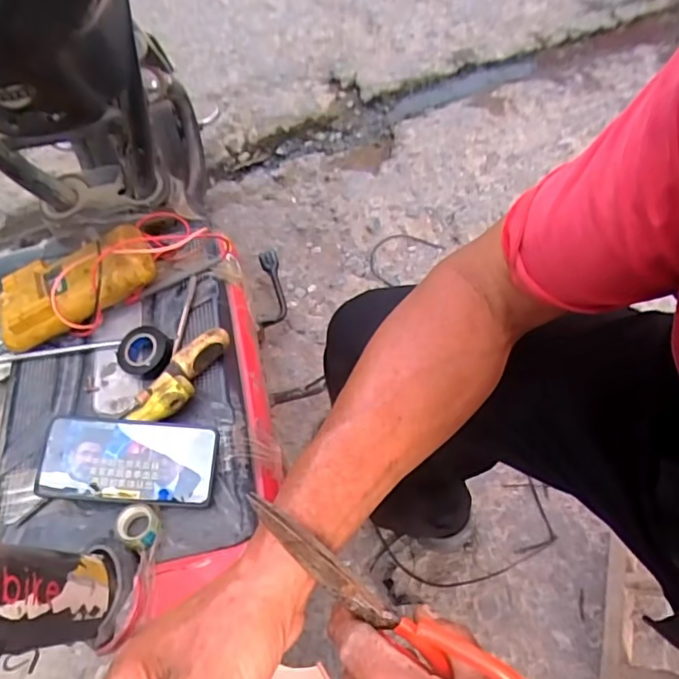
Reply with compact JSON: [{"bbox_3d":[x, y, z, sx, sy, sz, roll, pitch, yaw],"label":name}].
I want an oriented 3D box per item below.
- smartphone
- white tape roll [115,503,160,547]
[{"bbox_3d":[-0.201,0.116,0.534,0.159,0.010,0.076,5,70,-4],"label":"smartphone"},{"bbox_3d":[-0.183,0.170,0.513,0.038,0.020,0.034,28,62,22],"label":"white tape roll"}]

